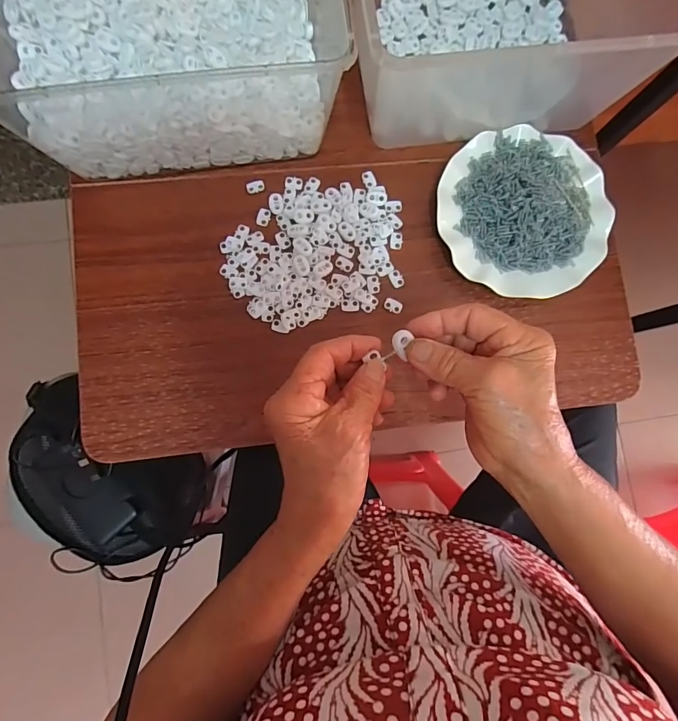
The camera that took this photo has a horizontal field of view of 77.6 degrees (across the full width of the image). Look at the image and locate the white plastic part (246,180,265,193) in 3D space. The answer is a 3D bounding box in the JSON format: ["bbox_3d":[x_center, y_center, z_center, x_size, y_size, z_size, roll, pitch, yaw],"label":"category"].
[{"bbox_3d":[-0.089,-0.185,0.449,0.019,0.004,0.013,-17,85,-5],"label":"white plastic part"}]

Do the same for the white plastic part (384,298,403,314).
[{"bbox_3d":[0.057,-0.058,0.443,0.019,0.004,0.014,25,83,-1],"label":"white plastic part"}]

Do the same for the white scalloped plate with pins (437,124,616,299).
[{"bbox_3d":[0.196,-0.158,0.444,0.177,0.047,0.180,0,84,-4],"label":"white scalloped plate with pins"}]

